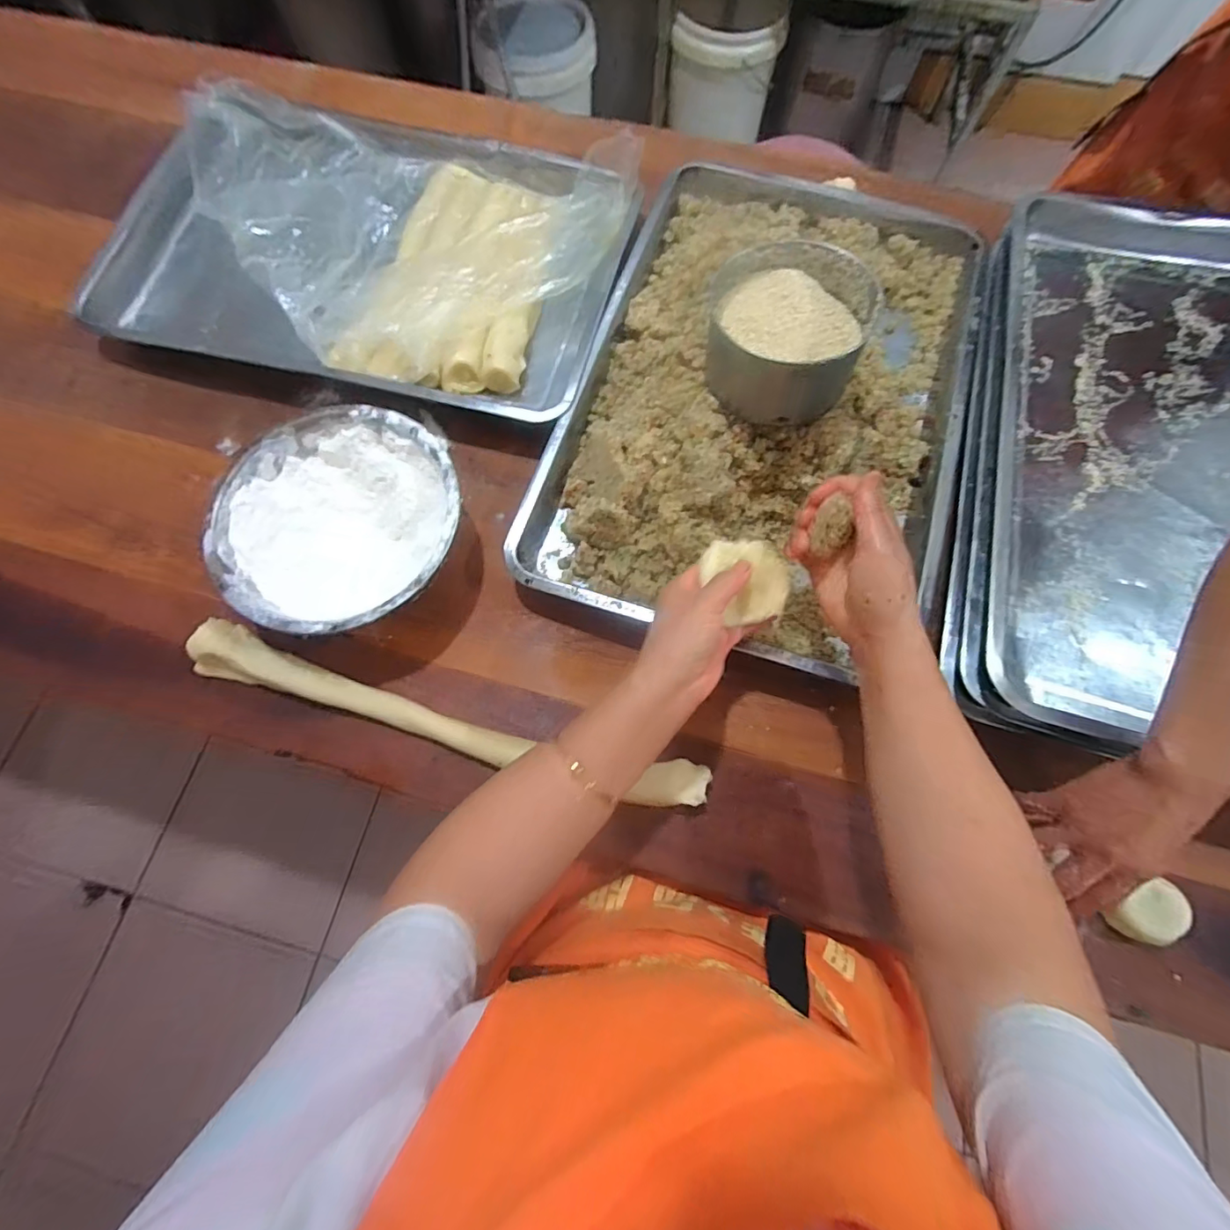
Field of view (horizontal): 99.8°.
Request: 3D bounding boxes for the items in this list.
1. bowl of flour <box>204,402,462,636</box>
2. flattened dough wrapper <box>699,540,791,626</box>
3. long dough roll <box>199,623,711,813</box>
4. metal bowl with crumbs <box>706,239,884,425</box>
[{"bbox_3d":[-0.254,-0.084,0.498,0.217,0.071,0.215,0,72,0],"label":"bowl of flour"},{"bbox_3d":[0.106,-0.028,0.411,0.061,0.010,0.067,-17,97,4],"label":"flattened dough wrapper"},{"bbox_3d":[-0.160,0.094,0.475,0.491,0.029,0.049,15,75,6],"label":"long dough roll"},{"bbox_3d":[0.152,-0.251,0.465,0.134,0.071,0.138,0,72,0],"label":"metal bowl with crumbs"}]

